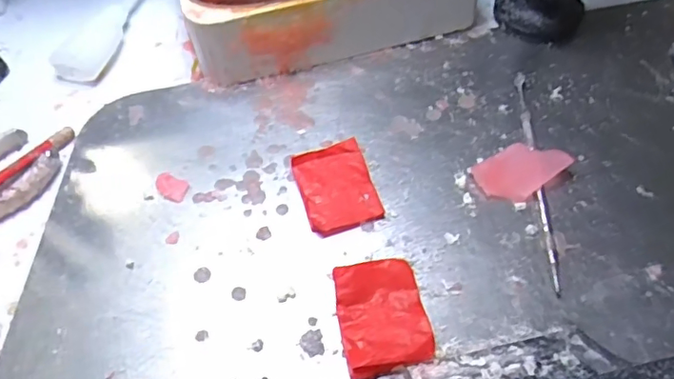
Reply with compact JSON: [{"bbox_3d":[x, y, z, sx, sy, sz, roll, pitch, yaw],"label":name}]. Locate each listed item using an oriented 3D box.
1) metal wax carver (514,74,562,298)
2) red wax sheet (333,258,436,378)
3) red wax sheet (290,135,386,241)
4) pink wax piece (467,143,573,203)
[{"bbox_3d":[0.113,-0.012,0.308,0.007,0.004,0.151,1,56,5],"label":"metal wax carver"},{"bbox_3d":[0.022,0.060,0.259,0.040,0.010,0.052,-12,56,-4],"label":"red wax sheet"},{"bbox_3d":[0.000,-0.001,0.304,0.041,0.007,0.054,-17,57,-7],"label":"red wax sheet"},{"bbox_3d":[0.102,-0.012,0.303,0.048,0.012,0.032,-27,58,-14],"label":"pink wax piece"}]

